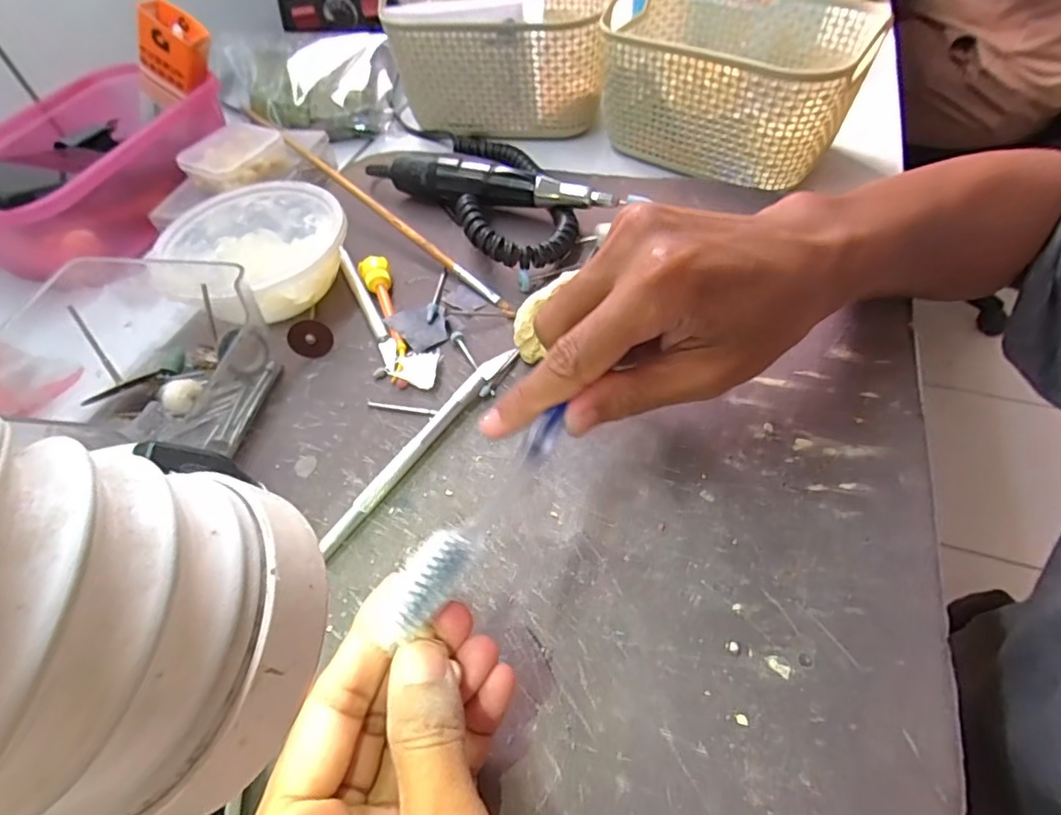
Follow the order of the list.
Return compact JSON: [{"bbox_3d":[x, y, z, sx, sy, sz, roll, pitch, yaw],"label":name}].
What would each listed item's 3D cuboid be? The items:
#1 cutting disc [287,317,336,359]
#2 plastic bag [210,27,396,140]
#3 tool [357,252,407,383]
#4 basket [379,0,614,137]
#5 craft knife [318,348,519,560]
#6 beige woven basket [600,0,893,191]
[{"bbox_3d":[-0.119,-0.037,0.297,0.023,0.022,0.004,15,27,-34],"label":"cutting disc"},{"bbox_3d":[-0.199,-0.271,0.460,0.175,0.048,0.089,13,55,13],"label":"plastic bag"},{"bbox_3d":[-0.083,-0.053,0.310,0.017,0.010,0.093,-14,55,-10],"label":"tool"},{"bbox_3d":[-0.025,-0.285,0.435,0.170,0.082,0.132,4,53,8],"label":"basket"},{"bbox_3d":[-0.049,0.015,0.259,0.009,0.004,0.132,47,61,-10],"label":"craft knife"},{"bbox_3d":[0.135,-0.227,0.385,0.167,0.077,0.121,29,60,23],"label":"beige woven basket"}]

